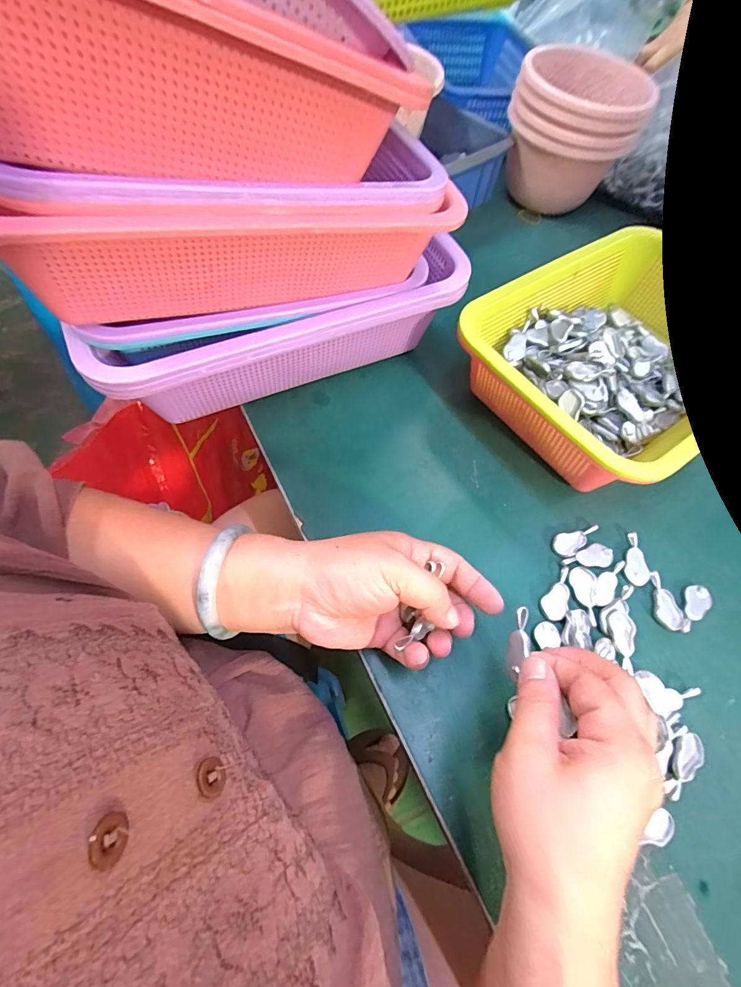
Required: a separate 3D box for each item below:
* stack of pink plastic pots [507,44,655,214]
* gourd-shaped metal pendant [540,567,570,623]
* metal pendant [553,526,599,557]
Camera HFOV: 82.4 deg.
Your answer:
[{"bbox_3d":[0.245,-0.446,0.537,0.151,0.132,0.136,9,61,2],"label":"stack of pink plastic pots"},{"bbox_3d":[0.138,0.072,0.305,0.017,0.004,0.041,36,65,16],"label":"gourd-shaped metal pendant"},{"bbox_3d":[0.160,0.035,0.329,0.041,0.004,0.018,-27,66,-17],"label":"metal pendant"}]

